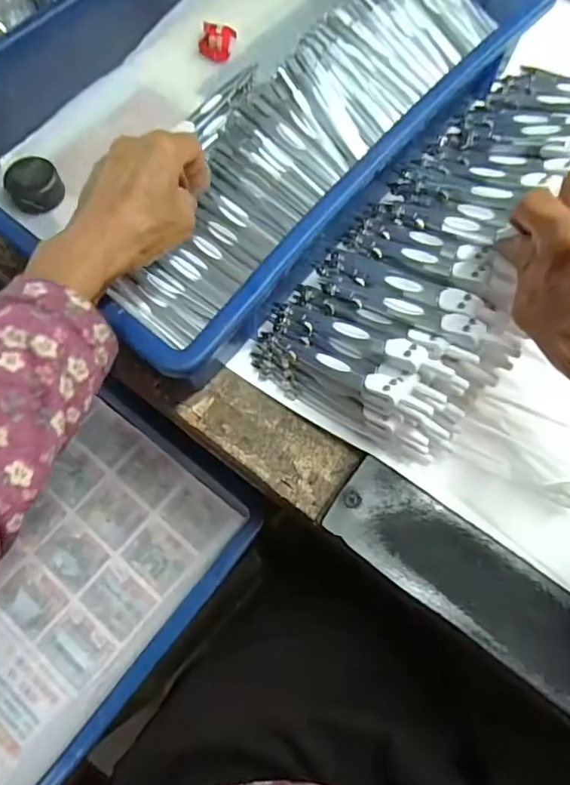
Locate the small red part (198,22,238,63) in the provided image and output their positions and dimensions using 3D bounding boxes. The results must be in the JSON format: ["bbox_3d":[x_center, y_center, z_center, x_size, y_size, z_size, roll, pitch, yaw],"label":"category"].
[{"bbox_3d":[-0.059,-0.302,0.461,0.028,0.013,0.033,7,68,3],"label":"small red part"}]

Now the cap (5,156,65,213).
[{"bbox_3d":[-0.186,-0.153,0.397,0.038,0.018,0.042,-27,71,-10],"label":"cap"}]

